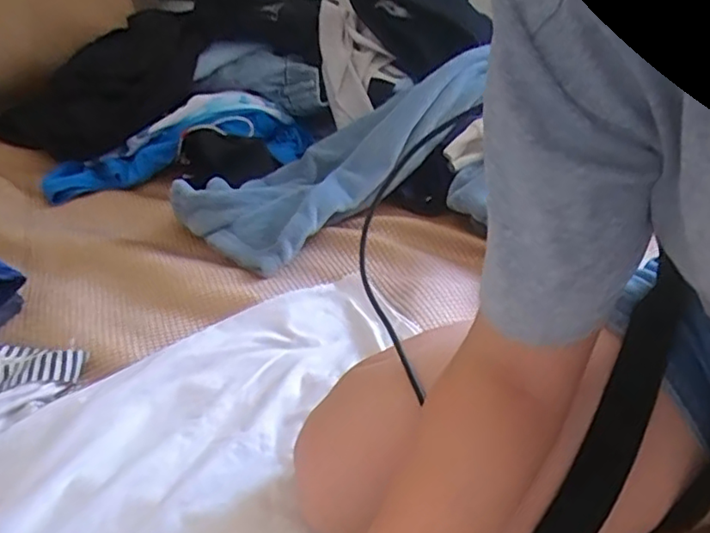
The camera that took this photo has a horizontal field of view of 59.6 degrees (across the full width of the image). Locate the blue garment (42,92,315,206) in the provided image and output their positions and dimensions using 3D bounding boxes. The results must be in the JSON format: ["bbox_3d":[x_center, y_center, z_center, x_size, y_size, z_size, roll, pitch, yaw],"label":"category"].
[{"bbox_3d":[-0.260,-0.191,0.932,0.396,0.114,0.087,-9,34,-17],"label":"blue garment"}]

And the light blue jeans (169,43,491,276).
[{"bbox_3d":[0.010,-0.176,0.844,0.509,0.085,0.182,-36,46,-20],"label":"light blue jeans"}]

